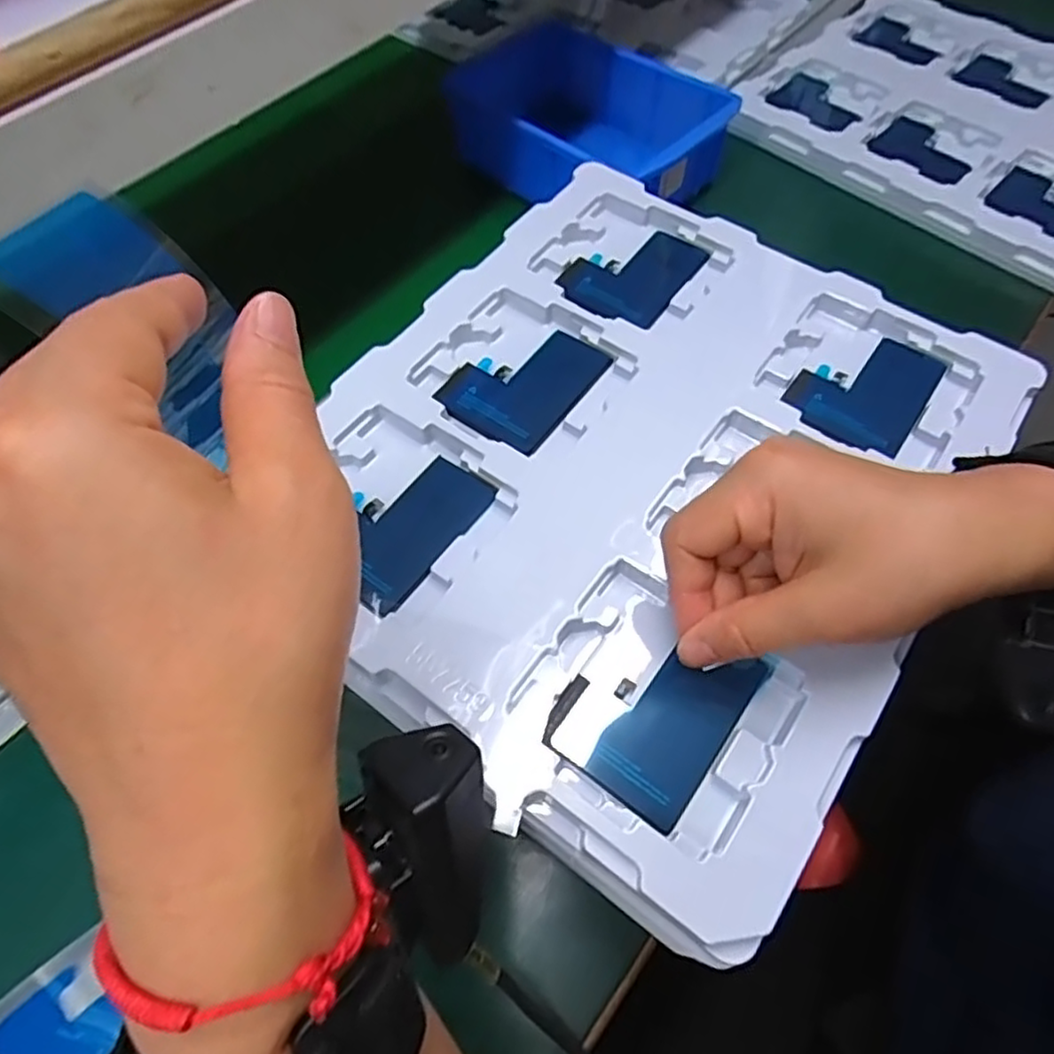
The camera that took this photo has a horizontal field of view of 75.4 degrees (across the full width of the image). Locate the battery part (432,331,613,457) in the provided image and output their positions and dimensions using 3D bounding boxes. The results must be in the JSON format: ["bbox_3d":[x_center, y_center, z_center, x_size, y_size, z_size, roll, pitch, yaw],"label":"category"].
[{"bbox_3d":[-0.002,-0.075,0.348,0.059,0.005,0.077,32,65,16],"label":"battery part"}]

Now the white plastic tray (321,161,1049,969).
[{"bbox_3d":[0.052,-0.033,0.320,0.269,0.015,0.316,33,65,17],"label":"white plastic tray"}]

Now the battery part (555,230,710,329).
[{"bbox_3d":[0.057,-0.144,0.386,0.062,0.008,0.079,29,64,15],"label":"battery part"}]

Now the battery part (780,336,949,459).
[{"bbox_3d":[0.169,-0.070,0.343,0.058,0.007,0.079,34,66,17],"label":"battery part"}]

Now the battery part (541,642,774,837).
[{"bbox_3d":[0.048,0.070,0.263,0.058,0.011,0.069,32,65,17],"label":"battery part"}]

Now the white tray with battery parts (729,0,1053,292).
[{"bbox_3d":[0.362,-0.346,0.573,0.331,0.031,0.276,36,66,18],"label":"white tray with battery parts"}]

